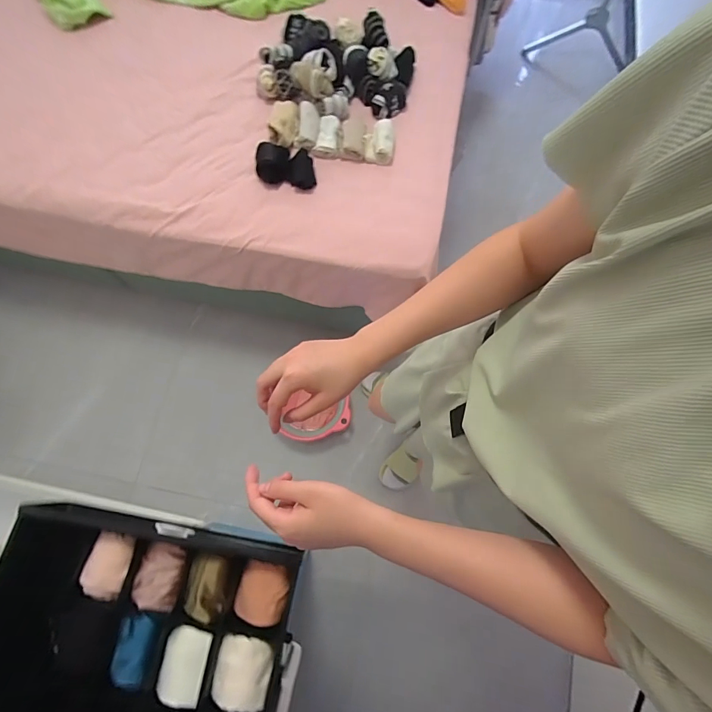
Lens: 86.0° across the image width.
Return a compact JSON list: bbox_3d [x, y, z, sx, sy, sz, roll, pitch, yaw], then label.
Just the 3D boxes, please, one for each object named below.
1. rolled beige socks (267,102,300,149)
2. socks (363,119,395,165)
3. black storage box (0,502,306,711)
[{"bbox_3d":[-0.176,-0.573,0.939,0.076,0.053,0.124,-3,74,-3],"label":"rolled beige socks"},{"bbox_3d":[0.057,-0.527,0.937,0.076,0.050,0.107,3,74,-1],"label":"socks"},{"bbox_3d":[-0.229,0.285,0.418,0.314,0.090,0.205,12,74,2],"label":"black storage box"}]

